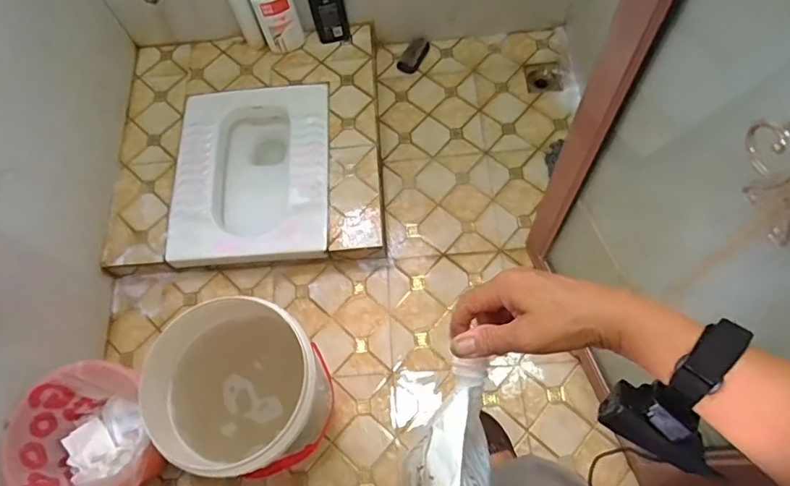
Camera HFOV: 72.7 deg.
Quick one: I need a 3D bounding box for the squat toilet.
[{"bbox_3d":[-0.379,-0.168,1.507,0.415,0.211,0.496,-4,66,0],"label":"squat toilet"}]

